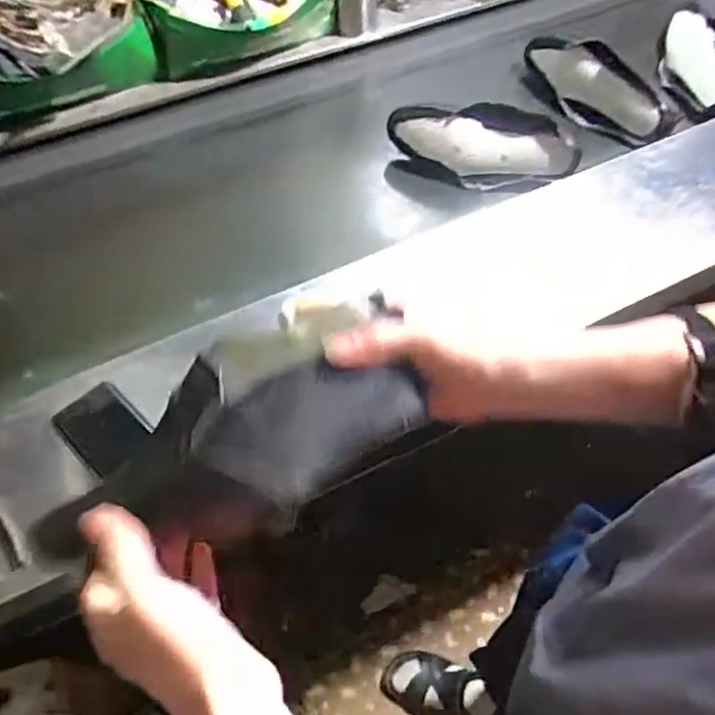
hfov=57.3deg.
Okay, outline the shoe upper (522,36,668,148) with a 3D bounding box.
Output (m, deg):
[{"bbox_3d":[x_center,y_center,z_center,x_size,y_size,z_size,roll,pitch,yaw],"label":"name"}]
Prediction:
[{"bbox_3d":[0.349,-0.410,0.982,0.231,0.078,0.101,33,64,19],"label":"shoe upper"}]

